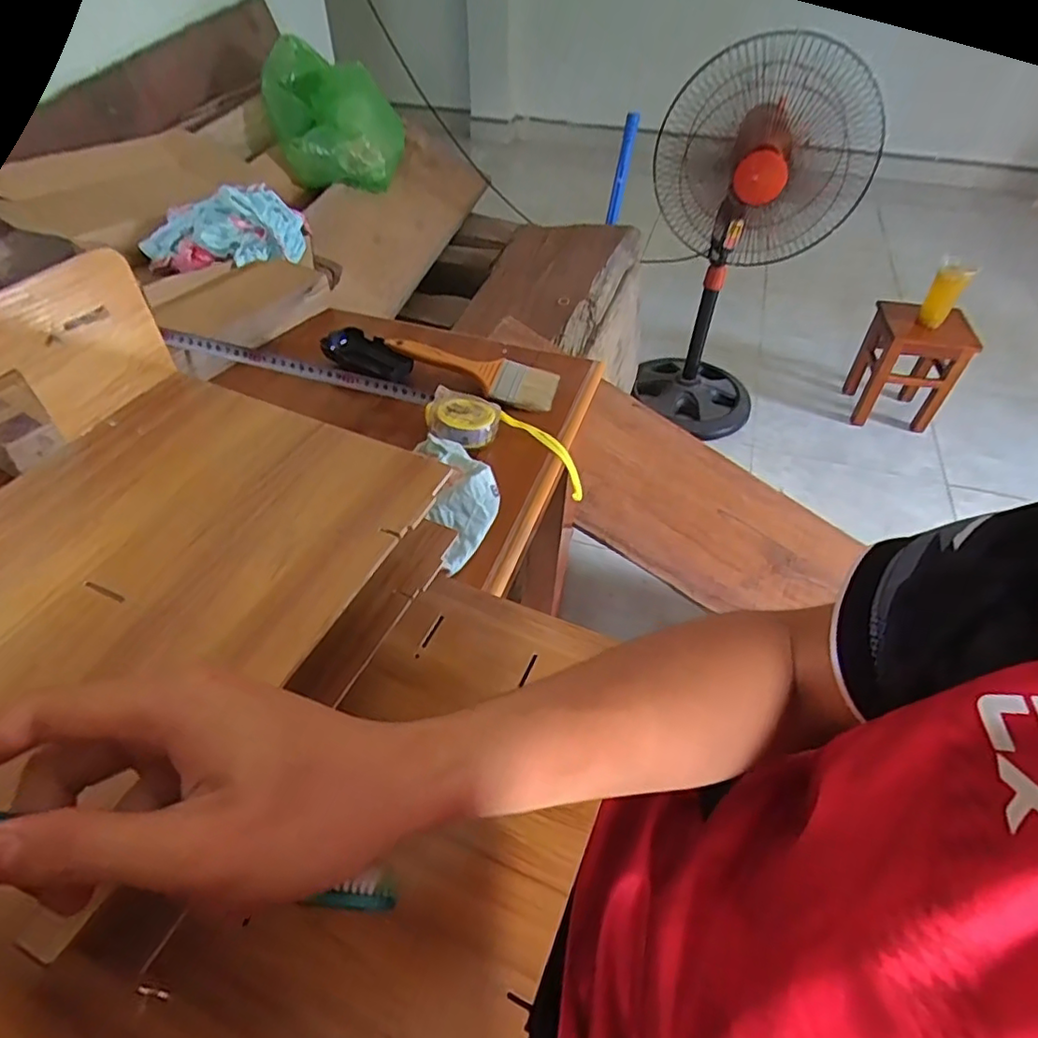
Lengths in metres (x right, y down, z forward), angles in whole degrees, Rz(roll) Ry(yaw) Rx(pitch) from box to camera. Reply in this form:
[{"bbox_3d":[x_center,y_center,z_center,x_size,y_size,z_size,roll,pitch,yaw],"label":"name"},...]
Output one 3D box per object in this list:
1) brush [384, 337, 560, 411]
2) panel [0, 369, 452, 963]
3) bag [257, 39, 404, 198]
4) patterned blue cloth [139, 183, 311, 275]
[{"bbox_3d":[-0.048,-0.164,0.649,0.182,0.016,0.064,19,47,-3],"label":"brush"},{"bbox_3d":[-0.200,0.020,0.320,0.224,0.013,0.273,18,49,16],"label":"panel"},{"bbox_3d":[-0.404,-0.889,1.344,0.279,0.215,0.225,-10,47,-10],"label":"bag"},{"bbox_3d":[-0.482,-0.473,0.983,0.257,0.104,0.141,1,46,0],"label":"patterned blue cloth"}]

